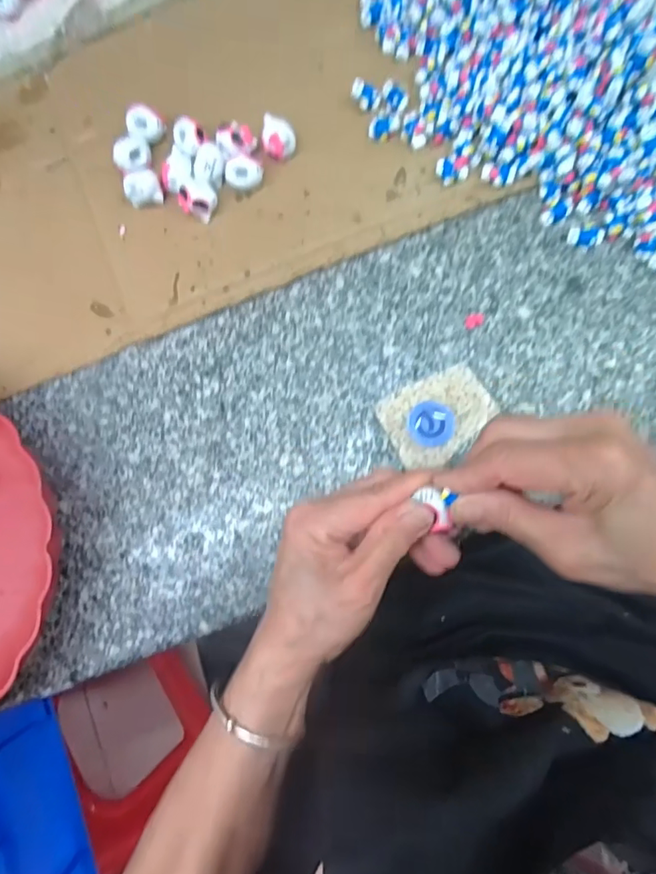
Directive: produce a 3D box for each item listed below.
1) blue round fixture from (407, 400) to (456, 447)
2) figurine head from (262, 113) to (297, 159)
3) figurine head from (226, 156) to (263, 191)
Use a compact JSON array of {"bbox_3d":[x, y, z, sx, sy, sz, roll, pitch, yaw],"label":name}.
[{"bbox_3d":[0.068,-0.009,0.336,0.029,0.011,0.031,0,83,3],"label":"blue round fixture"},{"bbox_3d":[-0.035,-0.212,0.363,0.023,0.024,0.025,-17,83,1],"label":"figurine head"},{"bbox_3d":[-0.059,-0.185,0.359,0.024,0.022,0.016,1,83,3],"label":"figurine head"}]

